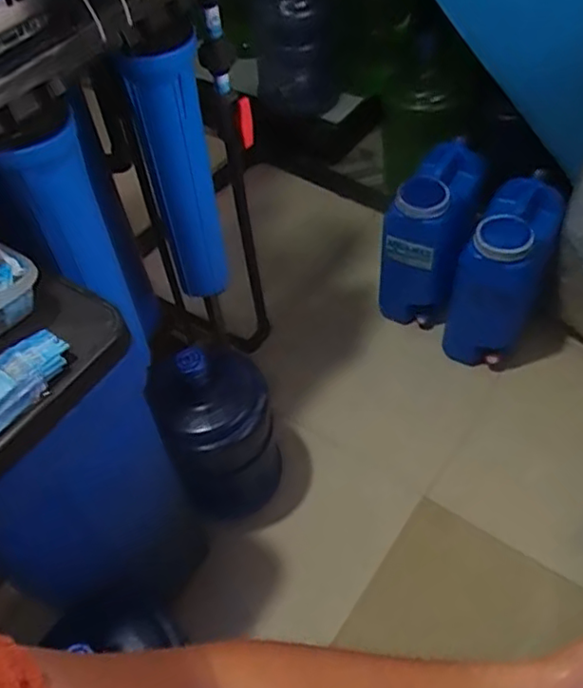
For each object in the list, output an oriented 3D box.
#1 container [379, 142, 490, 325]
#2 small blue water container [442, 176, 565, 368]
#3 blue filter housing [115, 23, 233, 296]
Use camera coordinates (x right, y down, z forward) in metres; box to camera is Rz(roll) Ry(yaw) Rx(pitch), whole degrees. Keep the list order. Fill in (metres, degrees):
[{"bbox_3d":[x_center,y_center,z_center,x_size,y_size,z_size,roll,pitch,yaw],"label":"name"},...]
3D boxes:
[{"bbox_3d":[0.373,-0.284,1.701,0.197,0.450,0.275,19,56,18],"label":"container"},{"bbox_3d":[0.520,-0.169,1.594,0.196,0.457,0.222,19,56,18],"label":"small blue water container"},{"bbox_3d":[-0.196,-0.281,1.162,0.119,0.514,0.106,-13,53,-6],"label":"blue filter housing"}]

